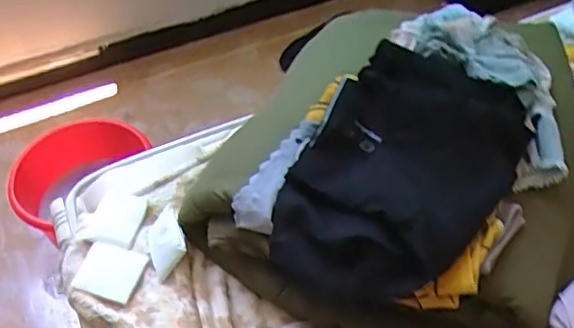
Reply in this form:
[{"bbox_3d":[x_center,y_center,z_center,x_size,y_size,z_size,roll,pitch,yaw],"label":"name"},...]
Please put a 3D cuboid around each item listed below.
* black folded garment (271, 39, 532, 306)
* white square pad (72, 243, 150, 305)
[{"bbox_3d":[0.135,0.008,0.691,0.215,0.106,0.316,24,66,24],"label":"black folded garment"},{"bbox_3d":[-0.257,0.159,0.858,0.080,0.087,0.012,25,12,-17],"label":"white square pad"}]

